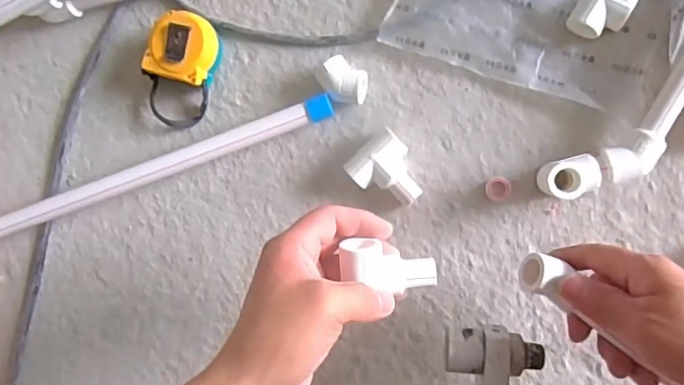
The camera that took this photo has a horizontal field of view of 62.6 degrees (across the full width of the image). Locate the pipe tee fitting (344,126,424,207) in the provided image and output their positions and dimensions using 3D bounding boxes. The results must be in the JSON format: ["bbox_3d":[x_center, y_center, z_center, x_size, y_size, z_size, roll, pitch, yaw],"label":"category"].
[{"bbox_3d":[0.042,-0.017,0.501,0.052,0.031,0.064,-44,83,6],"label":"pipe tee fitting"}]

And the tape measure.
[{"bbox_3d":[-0.155,-0.116,0.533,0.060,0.041,0.102,20,92,9],"label":"tape measure"}]

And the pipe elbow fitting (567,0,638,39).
[{"bbox_3d":[0.214,-0.148,0.467,0.040,0.030,0.043,28,93,9],"label":"pipe elbow fitting"}]

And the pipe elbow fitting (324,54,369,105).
[{"bbox_3d":[0.004,-0.101,0.505,0.036,0.032,0.040,8,90,9],"label":"pipe elbow fitting"}]

